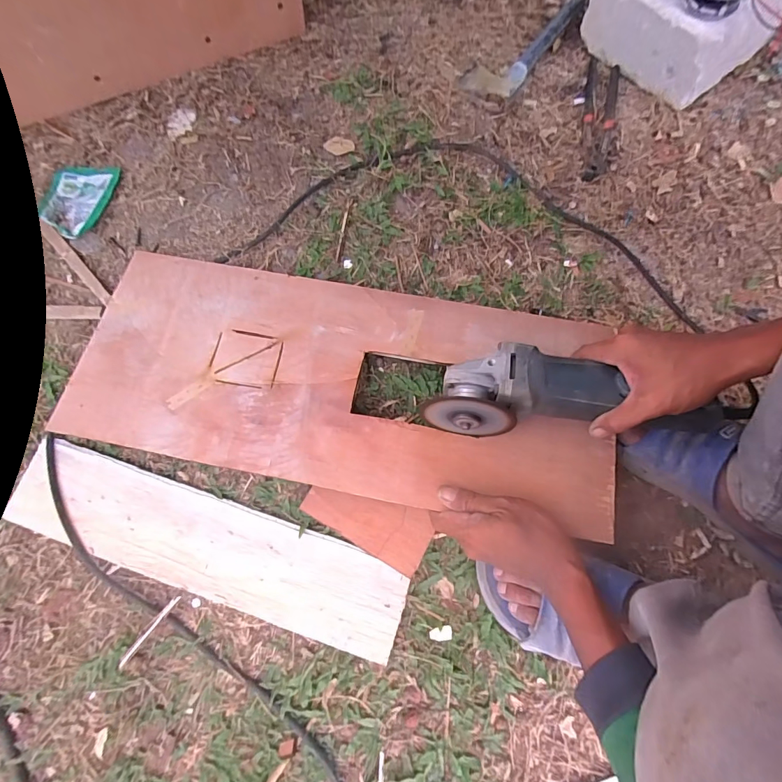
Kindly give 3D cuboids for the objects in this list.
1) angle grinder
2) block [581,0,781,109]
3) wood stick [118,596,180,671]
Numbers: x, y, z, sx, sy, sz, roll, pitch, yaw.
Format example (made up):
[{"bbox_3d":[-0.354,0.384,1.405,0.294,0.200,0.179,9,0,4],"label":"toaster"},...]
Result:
[{"bbox_3d":[0.195,0.003,0.440,0.315,0.075,0.082,2,75,-2],"label":"angle grinder"},{"bbox_3d":[0.443,-0.566,0.623,0.202,0.131,0.203,-35,79,-10],"label":"block"},{"bbox_3d":[-0.256,0.254,0.447,0.006,0.004,0.083,37,77,8],"label":"wood stick"}]

